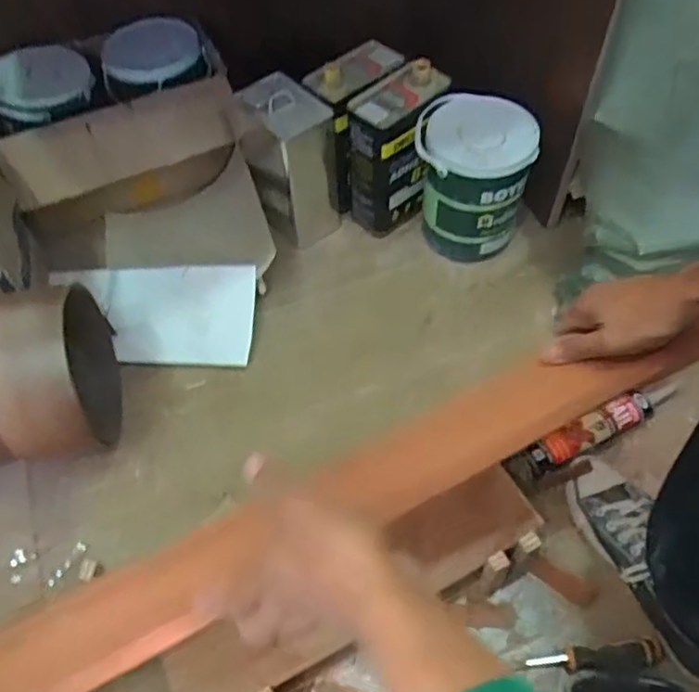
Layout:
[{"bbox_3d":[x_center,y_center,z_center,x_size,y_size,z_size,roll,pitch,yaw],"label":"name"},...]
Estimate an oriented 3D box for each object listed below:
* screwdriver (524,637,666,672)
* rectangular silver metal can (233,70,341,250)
[{"bbox_3d":[0.293,0.370,0.747,0.155,0.021,0.028,-4,55,-1],"label":"screwdriver"},{"bbox_3d":[-0.101,-0.309,1.085,0.108,0.247,0.157,-36,61,-21],"label":"rectangular silver metal can"}]

